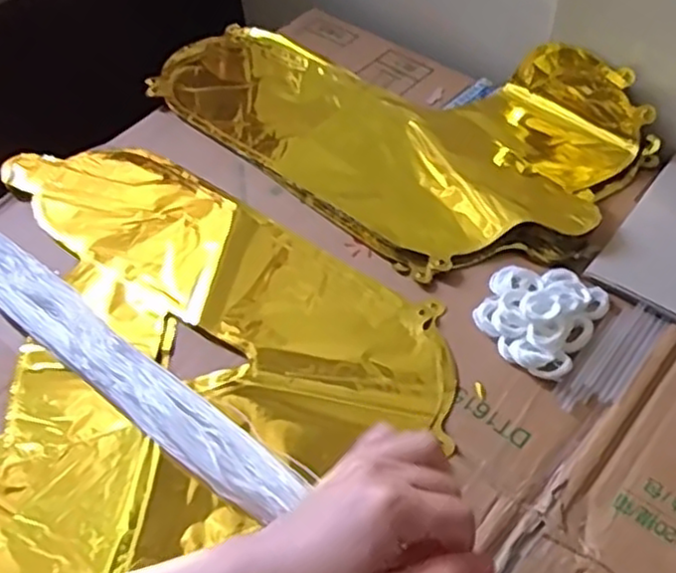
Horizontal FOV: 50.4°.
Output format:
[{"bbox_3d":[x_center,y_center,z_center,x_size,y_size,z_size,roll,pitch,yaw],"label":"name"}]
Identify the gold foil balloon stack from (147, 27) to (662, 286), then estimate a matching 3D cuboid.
[{"bbox_3d":[0.043,-0.156,0.636,0.246,0.054,0.425,-39,58,-25],"label":"gold foil balloon stack"}]

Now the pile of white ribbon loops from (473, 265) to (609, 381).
[{"bbox_3d":[0.134,0.014,0.484,0.074,0.024,0.083,28,60,23],"label":"pile of white ribbon loops"}]

